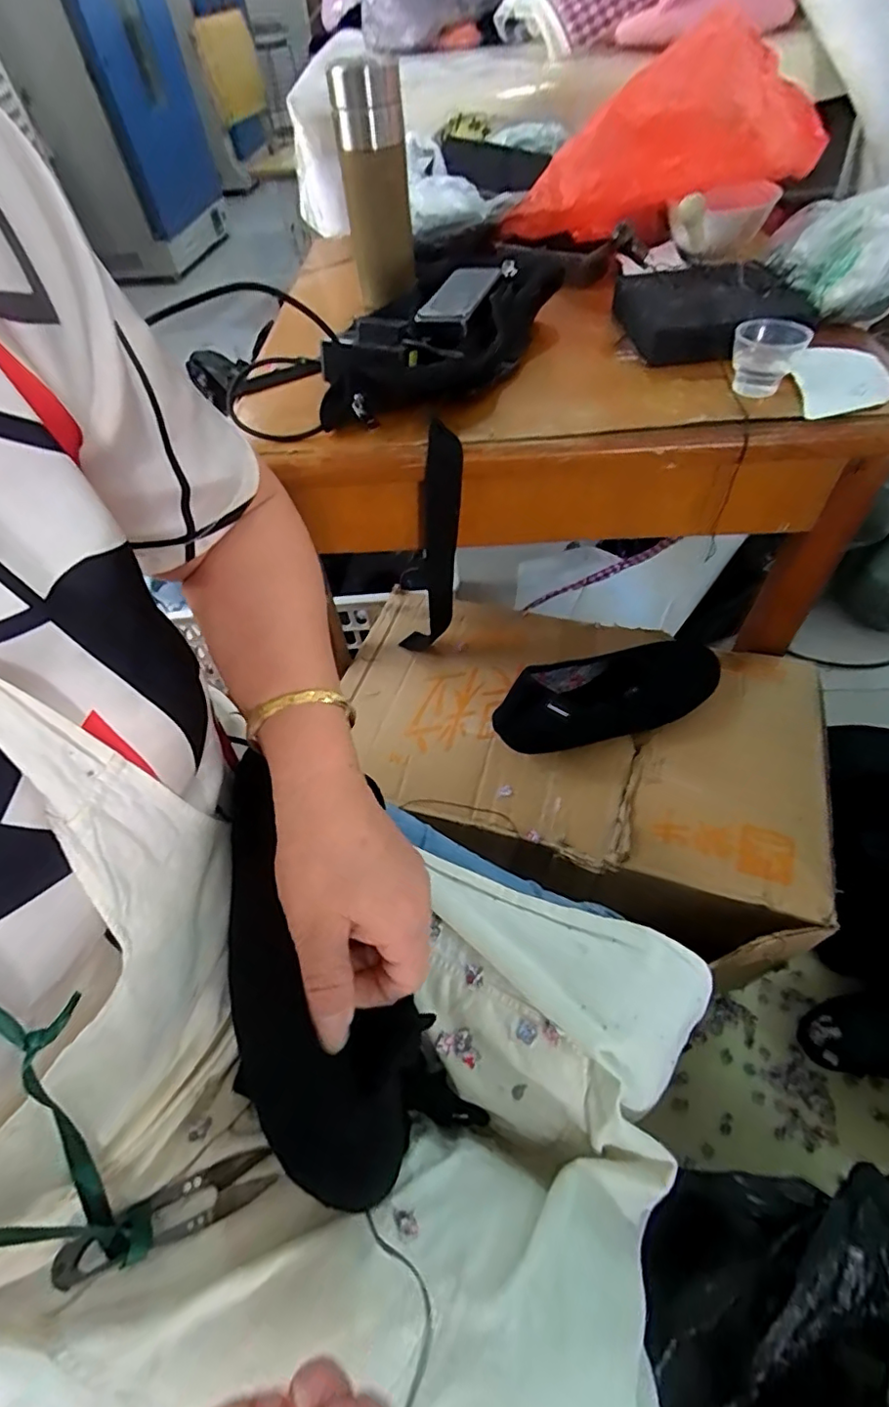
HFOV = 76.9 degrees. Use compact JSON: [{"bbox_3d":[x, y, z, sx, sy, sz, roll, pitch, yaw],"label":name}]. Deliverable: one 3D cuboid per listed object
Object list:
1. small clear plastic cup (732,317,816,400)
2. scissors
[{"bbox_3d":[0.267,-0.292,0.472,0.050,0.048,0.042,-2,54,4],"label":"small clear plastic cup"},{"bbox_3d":[-0.143,0.266,0.291,0.101,0.005,0.024,-13,53,-23],"label":"scissors"}]

